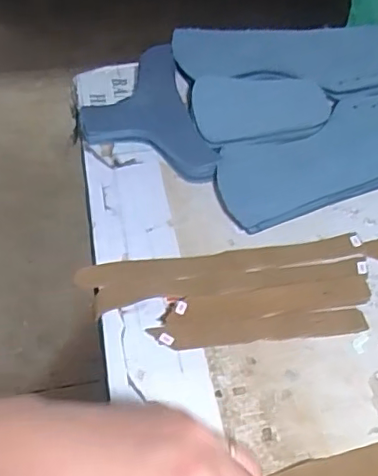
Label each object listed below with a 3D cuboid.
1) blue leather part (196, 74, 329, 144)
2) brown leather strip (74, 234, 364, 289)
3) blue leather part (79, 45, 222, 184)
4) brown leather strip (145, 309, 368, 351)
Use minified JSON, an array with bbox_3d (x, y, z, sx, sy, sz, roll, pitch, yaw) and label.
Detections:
[{"bbox_3d":[0.058,-0.110,0.472,0.110,0.007,0.074,-12,53,-9],"label":"blue leather part"},{"bbox_3d":[0.022,0.015,0.385,0.190,0.004,0.019,-7,53,-6],"label":"brown leather strip"},{"bbox_3d":[-0.040,-0.096,0.464,0.089,0.015,0.145,-14,54,-11],"label":"blue leather part"},{"bbox_3d":[0.044,0.055,0.353,0.130,0.005,0.016,-5,52,-4],"label":"brown leather strip"}]

